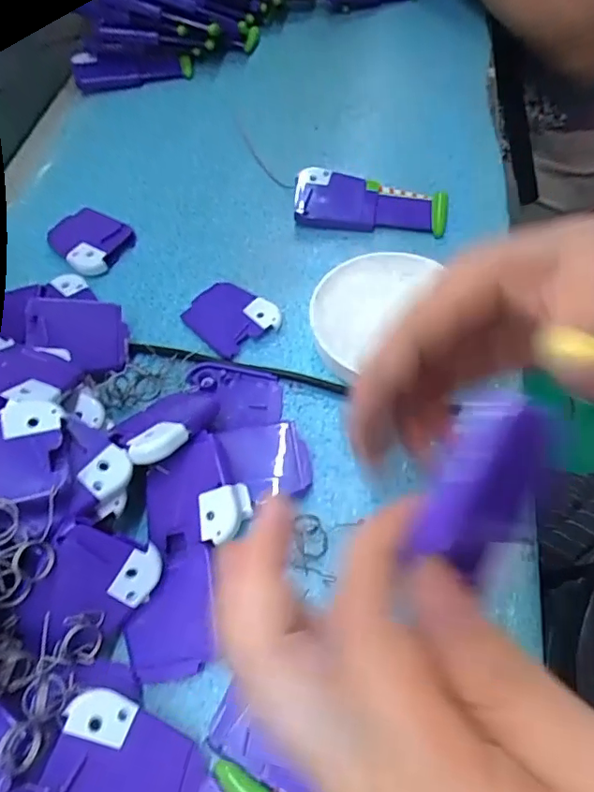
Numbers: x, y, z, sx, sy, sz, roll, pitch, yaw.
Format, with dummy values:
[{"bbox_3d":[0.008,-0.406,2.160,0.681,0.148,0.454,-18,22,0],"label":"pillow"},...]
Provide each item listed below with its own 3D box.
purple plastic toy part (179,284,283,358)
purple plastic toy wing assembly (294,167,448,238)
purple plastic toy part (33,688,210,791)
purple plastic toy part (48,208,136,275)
[{"bbox_3d":[-0.046,-0.058,0.364,0.050,0.010,0.060,-37,64,-19],"label":"purple plastic toy part"},{"bbox_3d":[0.057,-0.150,0.413,0.119,0.025,0.044,8,59,7],"label":"purple plastic toy wing assembly"},{"bbox_3d":[-0.070,0.155,0.214,0.062,0.004,0.051,25,42,-8],"label":"purple plastic toy part"},{"bbox_3d":[-0.163,-0.120,0.406,0.064,0.015,0.051,25,63,17],"label":"purple plastic toy part"}]

